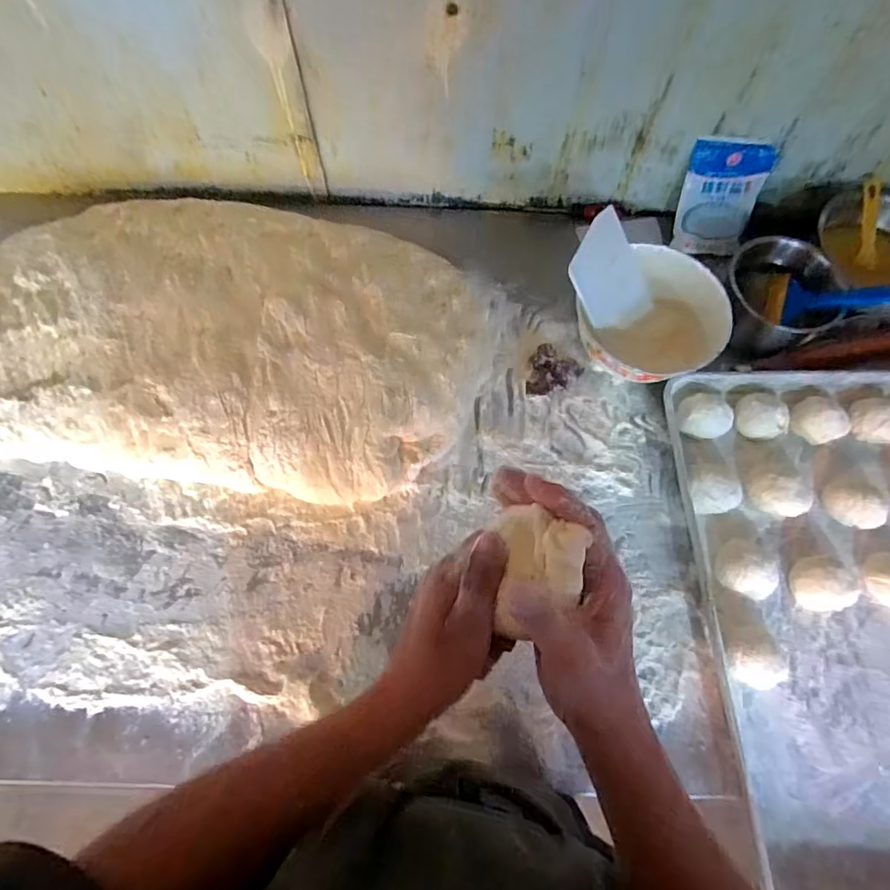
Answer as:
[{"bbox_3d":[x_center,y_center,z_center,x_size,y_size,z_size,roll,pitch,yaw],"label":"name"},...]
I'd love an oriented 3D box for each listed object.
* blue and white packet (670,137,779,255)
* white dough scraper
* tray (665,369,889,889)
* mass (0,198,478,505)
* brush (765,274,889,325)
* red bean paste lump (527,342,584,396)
[{"bbox_3d":[0.410,-0.365,0.770,0.112,0.151,0.026,2,36,6],"label":"blue and white packet"},{"bbox_3d":[0.216,-0.228,0.698,0.102,0.007,0.141,-32,105,-10],"label":"white dough scraper"},{"bbox_3d":[0.498,0.190,0.601,0.410,0.039,0.611,0,69,-1],"label":"tray"},{"bbox_3d":[-0.355,-0.161,0.710,0.829,0.068,0.423,7,69,2],"label":"mass"},{"bbox_3d":[0.523,-0.192,0.694,0.164,0.048,0.071,7,65,37],"label":"brush"},{"bbox_3d":[0.154,-0.103,0.724,0.072,0.019,0.078,0,69,-1],"label":"red bean paste lump"}]

